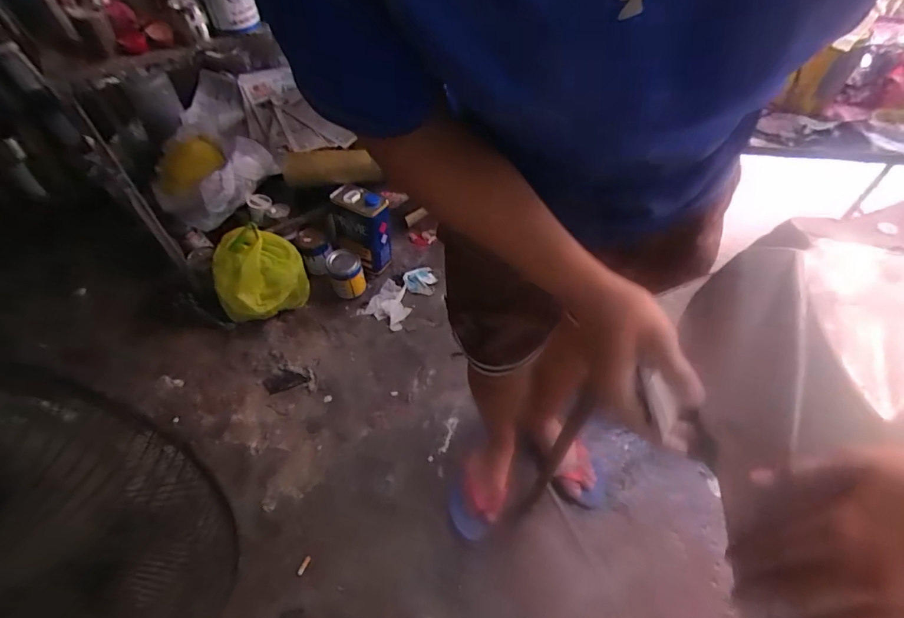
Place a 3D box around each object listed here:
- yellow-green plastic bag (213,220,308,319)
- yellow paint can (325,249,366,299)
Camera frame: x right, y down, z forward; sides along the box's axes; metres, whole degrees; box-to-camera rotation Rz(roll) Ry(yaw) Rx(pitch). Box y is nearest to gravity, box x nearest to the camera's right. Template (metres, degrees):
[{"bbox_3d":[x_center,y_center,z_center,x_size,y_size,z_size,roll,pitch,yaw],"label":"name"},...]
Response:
[{"bbox_3d":[-0.577,-0.102,1.346,0.257,0.207,0.194,-31,59,-20],"label":"yellow-green plastic bag"},{"bbox_3d":[-0.335,-0.109,1.433,0.100,0.140,0.110,-22,56,-14],"label":"yellow paint can"}]

